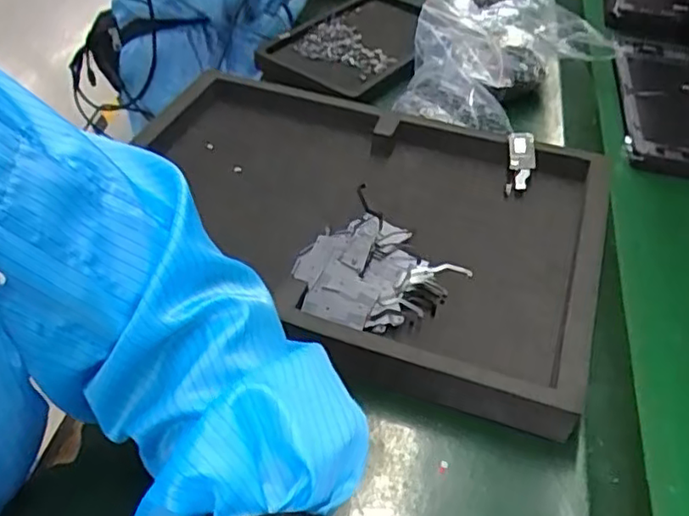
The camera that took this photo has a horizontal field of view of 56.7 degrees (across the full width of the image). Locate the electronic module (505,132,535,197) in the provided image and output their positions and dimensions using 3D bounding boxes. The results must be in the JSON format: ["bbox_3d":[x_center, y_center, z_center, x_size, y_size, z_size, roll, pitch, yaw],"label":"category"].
[{"bbox_3d":[0.164,-0.089,0.595,0.024,0.013,0.065,4,76,15],"label":"electronic module"}]

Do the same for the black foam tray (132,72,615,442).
[{"bbox_3d":[0.000,-0.042,0.551,0.422,0.037,0.287,16,46,11],"label":"black foam tray"}]

